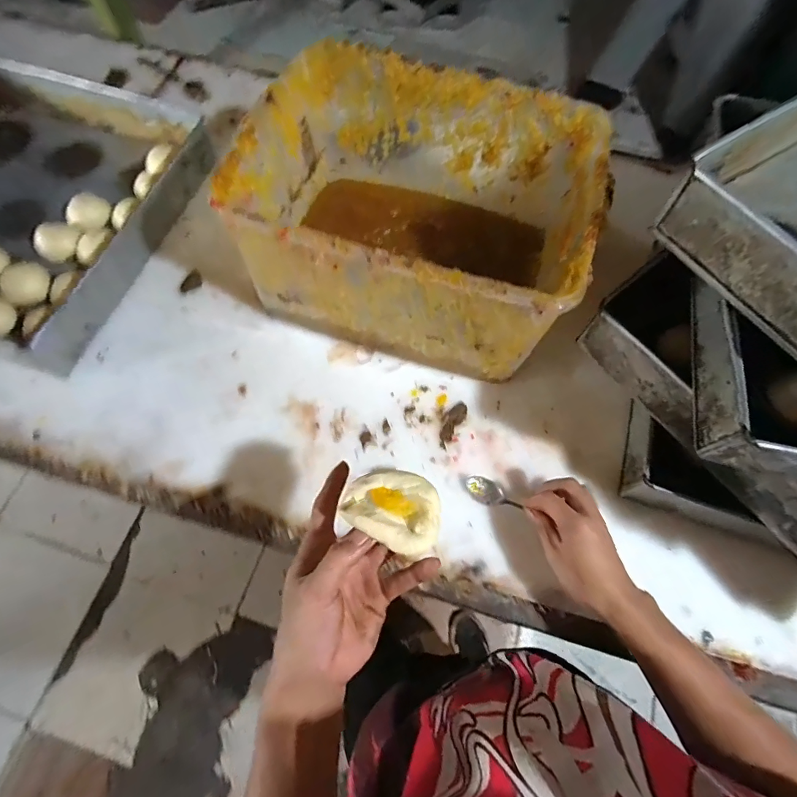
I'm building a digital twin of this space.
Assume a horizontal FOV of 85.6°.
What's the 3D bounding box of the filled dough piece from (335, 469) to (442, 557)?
[{"bbox_3d":[-0.002,0.077,0.310,0.071,0.018,0.053,30,70,9],"label":"filled dough piece"}]

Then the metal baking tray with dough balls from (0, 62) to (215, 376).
[{"bbox_3d":[-0.520,-0.270,0.576,0.401,0.086,0.409,17,68,5],"label":"metal baking tray with dough balls"}]

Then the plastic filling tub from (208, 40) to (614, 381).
[{"bbox_3d":[0.023,-0.215,0.512,0.368,0.174,0.291,14,68,3],"label":"plastic filling tub"}]

